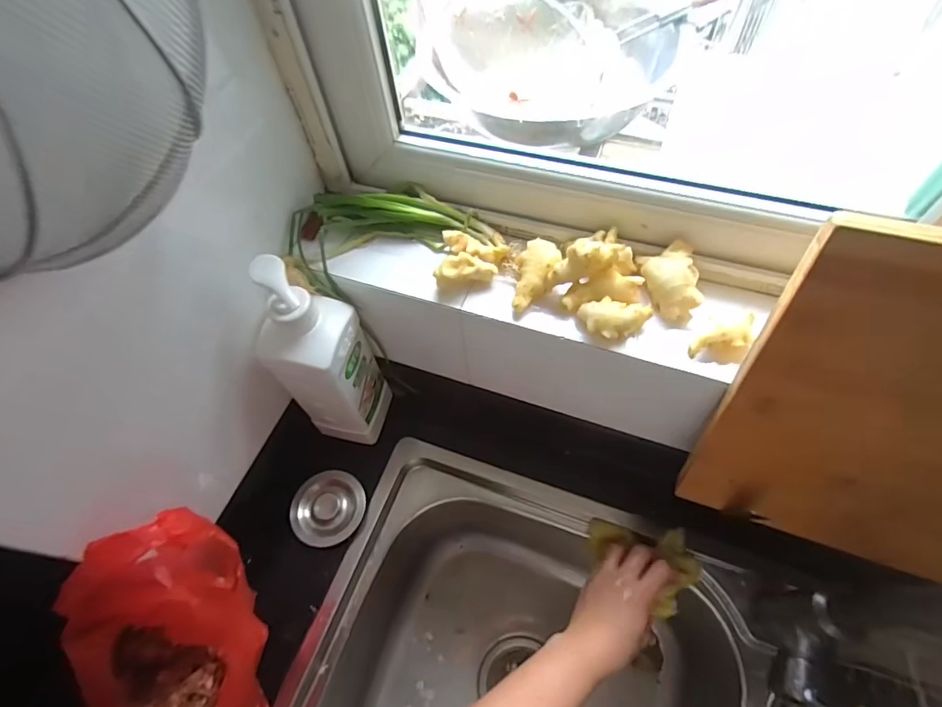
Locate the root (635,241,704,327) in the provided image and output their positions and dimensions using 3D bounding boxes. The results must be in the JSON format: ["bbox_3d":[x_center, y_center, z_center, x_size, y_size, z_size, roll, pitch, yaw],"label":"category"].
[{"bbox_3d":[0.170,-0.060,0.413,0.040,0.034,0.061,-12,59,-3],"label":"root"}]

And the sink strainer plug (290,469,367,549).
[{"bbox_3d":[-0.165,0.179,0.566,0.078,0.020,0.082,-2,59,3],"label":"sink strainer plug"}]

